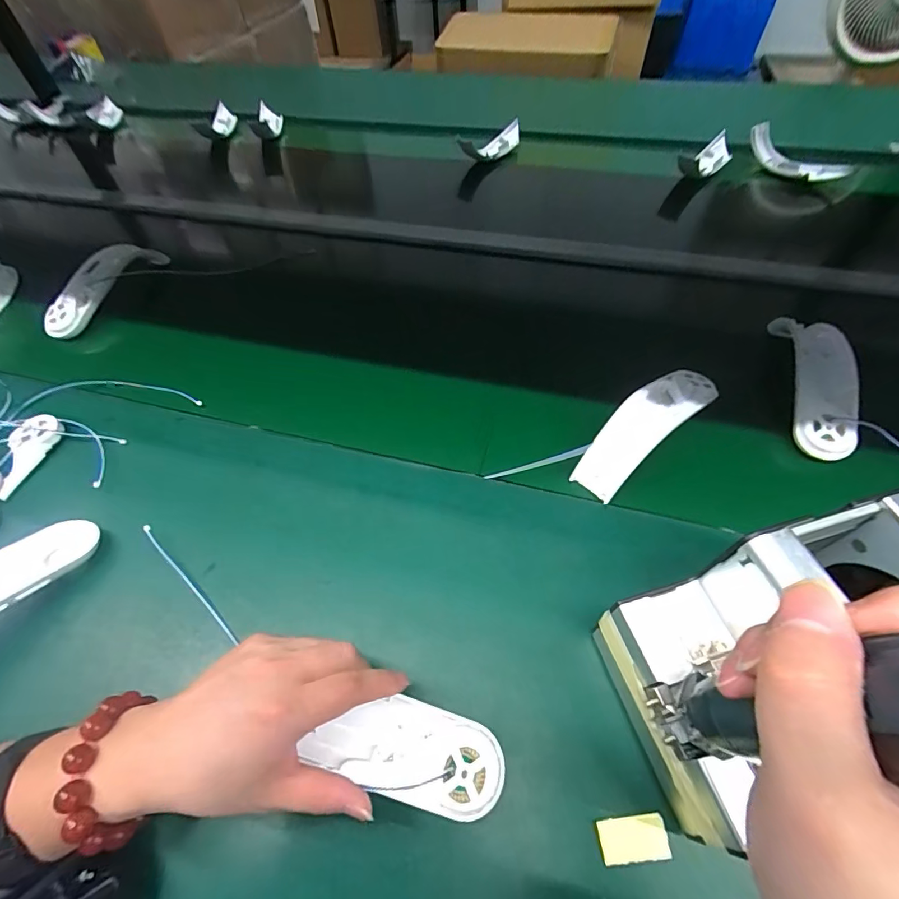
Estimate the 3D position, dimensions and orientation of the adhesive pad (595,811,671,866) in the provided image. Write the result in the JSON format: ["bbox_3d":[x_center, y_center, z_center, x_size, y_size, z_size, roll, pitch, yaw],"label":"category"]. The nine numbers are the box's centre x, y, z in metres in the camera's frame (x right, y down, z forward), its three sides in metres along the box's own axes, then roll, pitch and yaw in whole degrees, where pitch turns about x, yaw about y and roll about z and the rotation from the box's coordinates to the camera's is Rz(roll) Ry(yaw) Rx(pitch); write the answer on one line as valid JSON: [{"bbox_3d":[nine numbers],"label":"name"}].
[{"bbox_3d":[0.114,0.241,0.269,0.041,0.004,0.022,-5,54,-1],"label":"adhesive pad"}]

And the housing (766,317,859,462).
[{"bbox_3d":[0.399,-0.073,0.467,0.069,0.030,0.187,13,56,11],"label":"housing"}]

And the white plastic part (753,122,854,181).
[{"bbox_3d":[0.616,-0.523,0.765,0.067,0.044,0.171,-36,61,-22],"label":"white plastic part"}]

